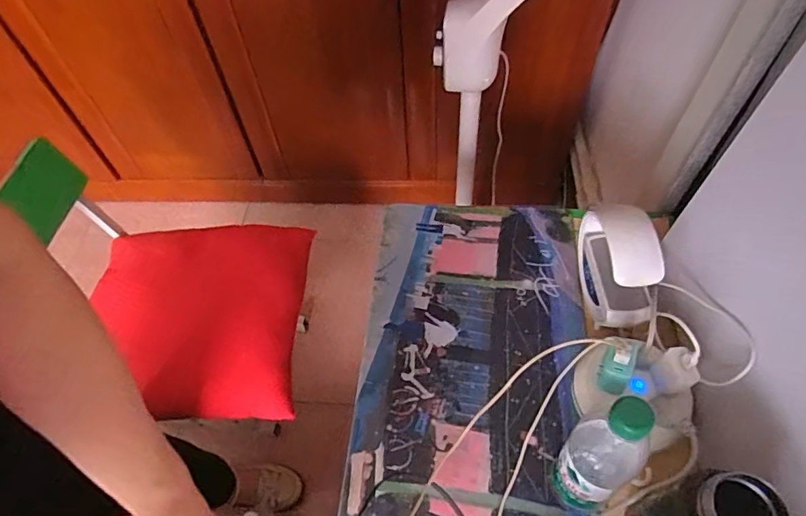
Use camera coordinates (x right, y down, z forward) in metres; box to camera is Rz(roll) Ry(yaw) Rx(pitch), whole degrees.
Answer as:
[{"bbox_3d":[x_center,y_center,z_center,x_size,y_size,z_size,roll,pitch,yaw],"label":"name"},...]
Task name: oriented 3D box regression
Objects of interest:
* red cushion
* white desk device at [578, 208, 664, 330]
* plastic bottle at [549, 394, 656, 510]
[{"bbox_3d":[-0.398,0.105,0.960,0.405,0.058,0.383,0,56,4],"label":"red cushion"},{"bbox_3d":[0.269,0.003,0.627,0.052,0.124,0.140,-3,56,2],"label":"white desk device"},{"bbox_3d":[0.181,0.197,0.478,0.052,0.226,0.064,-27,58,-14],"label":"plastic bottle"}]

